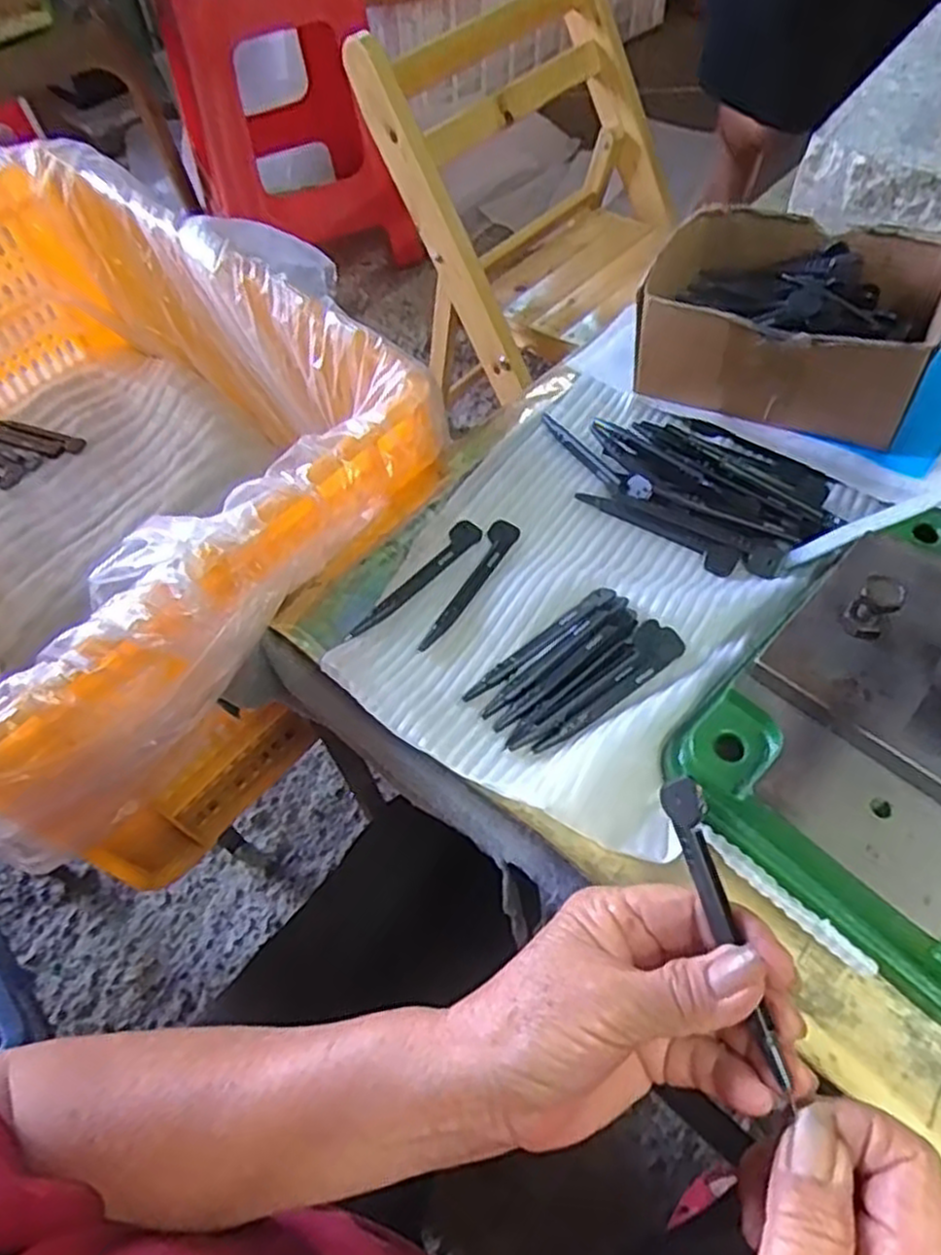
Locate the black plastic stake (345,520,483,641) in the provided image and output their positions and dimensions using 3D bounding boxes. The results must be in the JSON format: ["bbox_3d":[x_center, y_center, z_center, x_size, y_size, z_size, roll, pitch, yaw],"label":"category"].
[{"bbox_3d":[-0.029,-0.027,0.419,0.015,0.004,0.101,33,65,22],"label":"black plastic stake"}]

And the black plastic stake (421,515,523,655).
[{"bbox_3d":[0.000,-0.024,0.418,0.016,0.004,0.096,24,62,17],"label":"black plastic stake"}]

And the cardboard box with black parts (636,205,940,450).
[{"bbox_3d":[0.196,-0.191,0.468,0.155,0.063,0.128,22,62,17],"label":"cardboard box with black parts"}]

